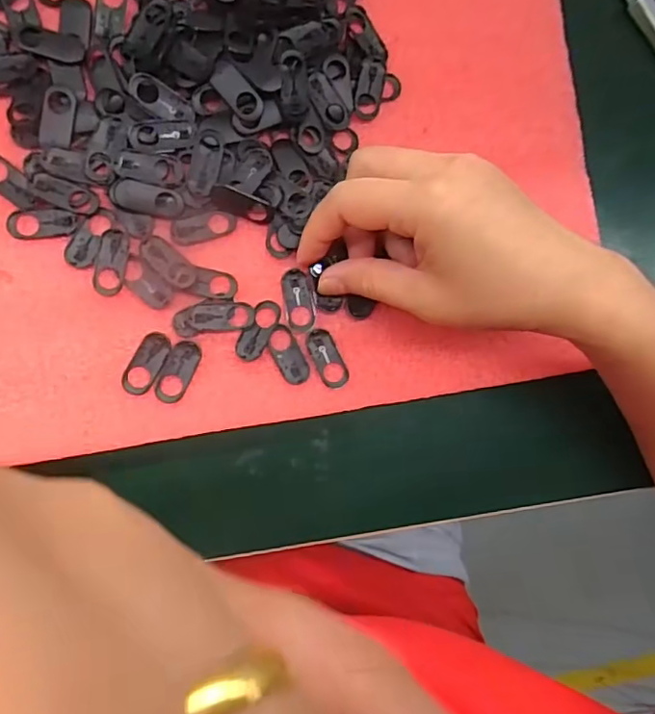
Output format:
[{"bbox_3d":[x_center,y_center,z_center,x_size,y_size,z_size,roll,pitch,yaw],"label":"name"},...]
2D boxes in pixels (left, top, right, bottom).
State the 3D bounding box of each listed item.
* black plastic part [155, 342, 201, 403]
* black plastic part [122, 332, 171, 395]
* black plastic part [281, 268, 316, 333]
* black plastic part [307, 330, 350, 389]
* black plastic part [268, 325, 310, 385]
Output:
[{"bbox_3d":[-0.072,0.007,0.272,0.014,0.004,0.031,21,85,-8],"label":"black plastic part"},{"bbox_3d":[-0.087,0.003,0.270,0.014,0.004,0.032,29,84,-7],"label":"black plastic part"},{"bbox_3d":[-0.014,-0.028,0.283,0.014,0.004,0.032,-10,90,-10],"label":"black plastic part"},{"bbox_3d":[0.001,0.001,0.284,0.014,0.004,0.031,-26,92,-9],"label":"black plastic part"},{"bbox_3d":[-0.019,-0.001,0.282,0.013,0.004,0.031,-28,93,-9],"label":"black plastic part"}]

